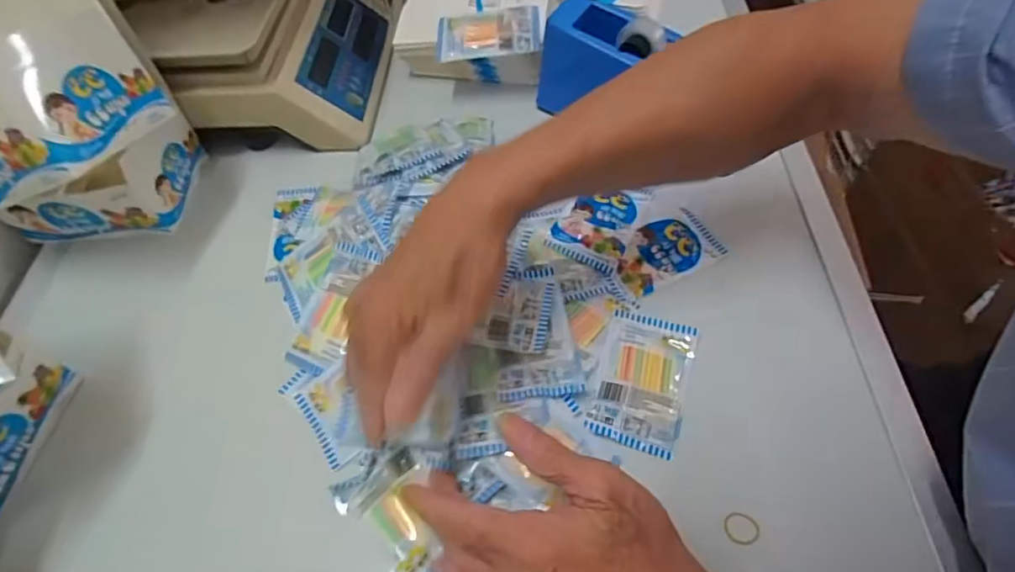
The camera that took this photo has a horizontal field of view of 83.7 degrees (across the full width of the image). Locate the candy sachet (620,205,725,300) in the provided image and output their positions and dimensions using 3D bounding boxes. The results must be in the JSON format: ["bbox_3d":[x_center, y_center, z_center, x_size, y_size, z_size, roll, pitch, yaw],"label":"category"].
[{"bbox_3d":[0.126,-0.030,0.466,0.087,0.007,0.058,-26,59,-12],"label":"candy sachet"}]

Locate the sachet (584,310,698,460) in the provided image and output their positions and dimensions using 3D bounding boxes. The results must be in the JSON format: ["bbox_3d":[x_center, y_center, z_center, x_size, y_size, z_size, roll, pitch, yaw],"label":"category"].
[{"bbox_3d":[0.097,0.066,0.405,0.061,0.010,0.100,14,59,13],"label":"sachet"}]

